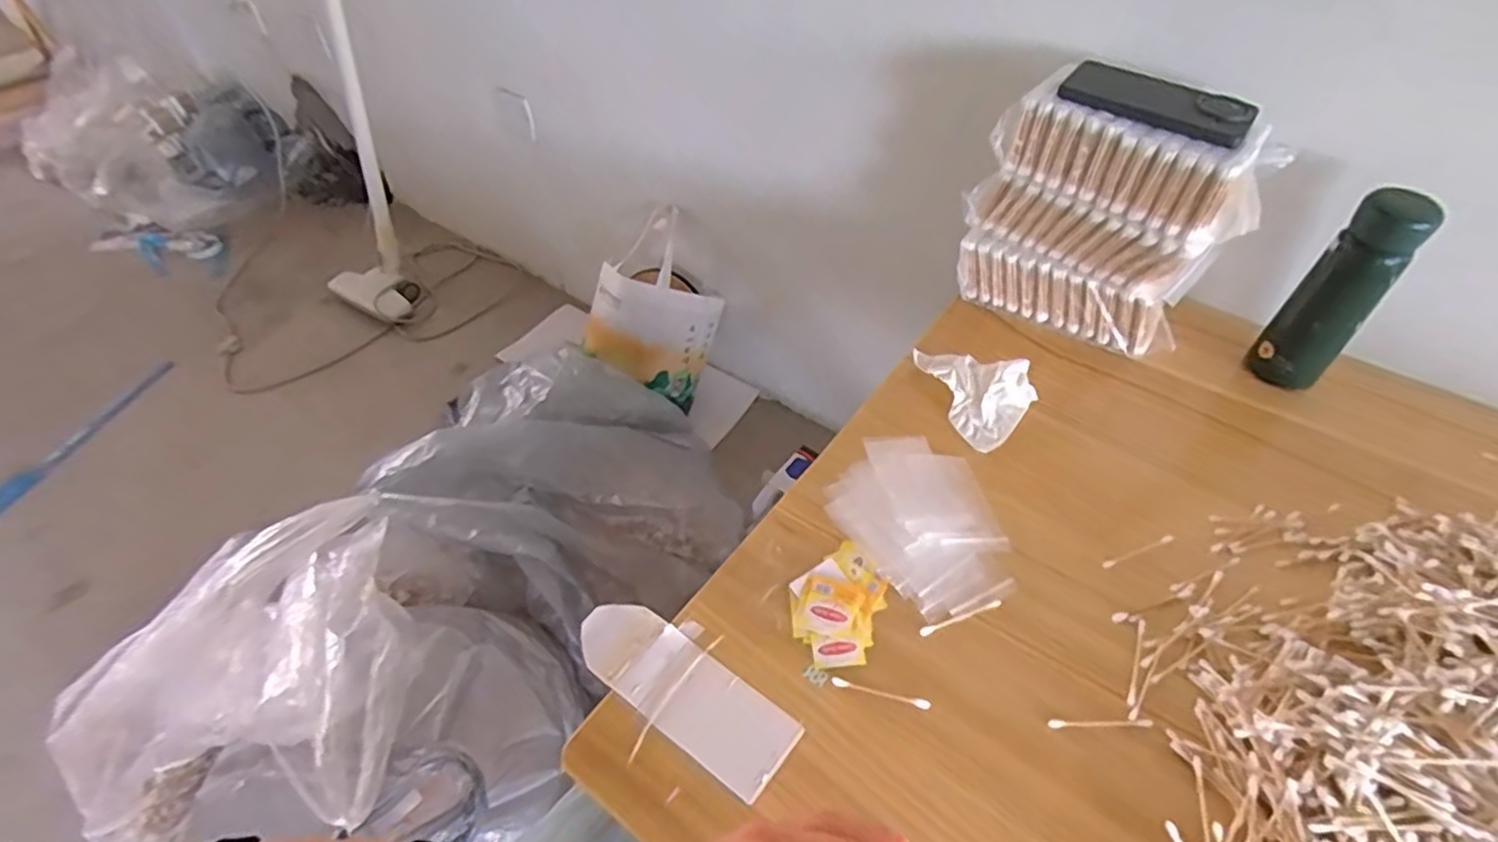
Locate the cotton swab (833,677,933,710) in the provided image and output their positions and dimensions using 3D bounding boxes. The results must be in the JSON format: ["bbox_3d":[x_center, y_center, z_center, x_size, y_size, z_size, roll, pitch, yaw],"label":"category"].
[{"bbox_3d":[0.104,0.213,0.552,0.076,0.005,0.008,11,49,11],"label":"cotton swab"}]

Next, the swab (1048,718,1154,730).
[{"bbox_3d":[0.267,0.229,0.532,0.078,0.005,0.007,0,48,1],"label":"swab"}]

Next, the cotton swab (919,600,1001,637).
[{"bbox_3d":[0.179,0.165,0.592,0.078,0.005,0.008,-16,49,-14],"label":"cotton swab"}]

